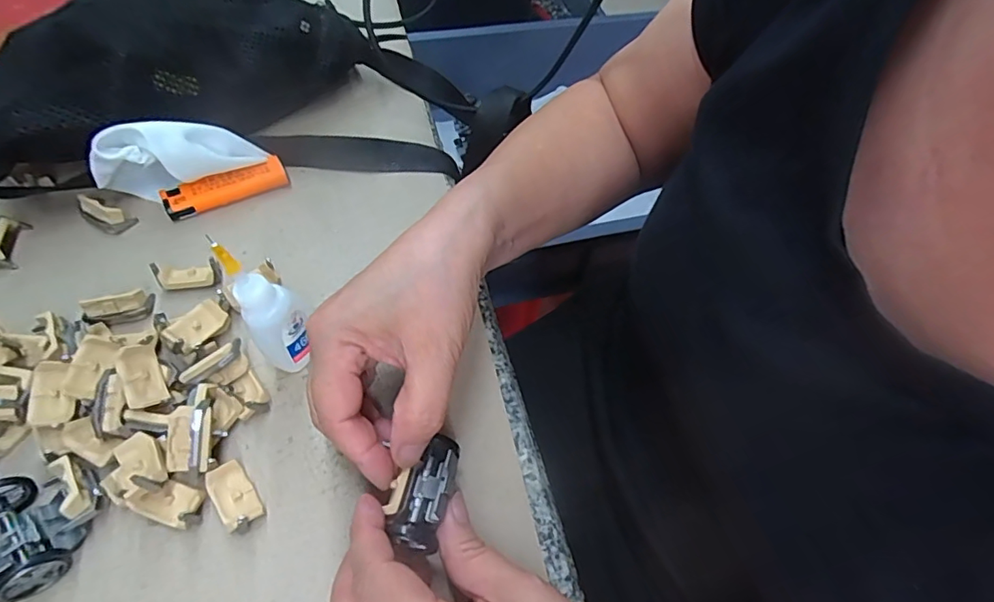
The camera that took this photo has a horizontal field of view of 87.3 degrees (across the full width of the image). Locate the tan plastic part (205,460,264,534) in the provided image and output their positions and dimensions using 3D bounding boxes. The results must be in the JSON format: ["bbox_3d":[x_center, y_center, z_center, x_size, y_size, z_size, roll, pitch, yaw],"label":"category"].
[{"bbox_3d":[-0.126,0.094,0.251,0.017,0.012,0.032,-33,64,-23],"label":"tan plastic part"}]

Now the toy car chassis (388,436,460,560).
[{"bbox_3d":[-0.031,0.084,0.231,0.021,0.008,0.051,16,57,7],"label":"toy car chassis"}]

